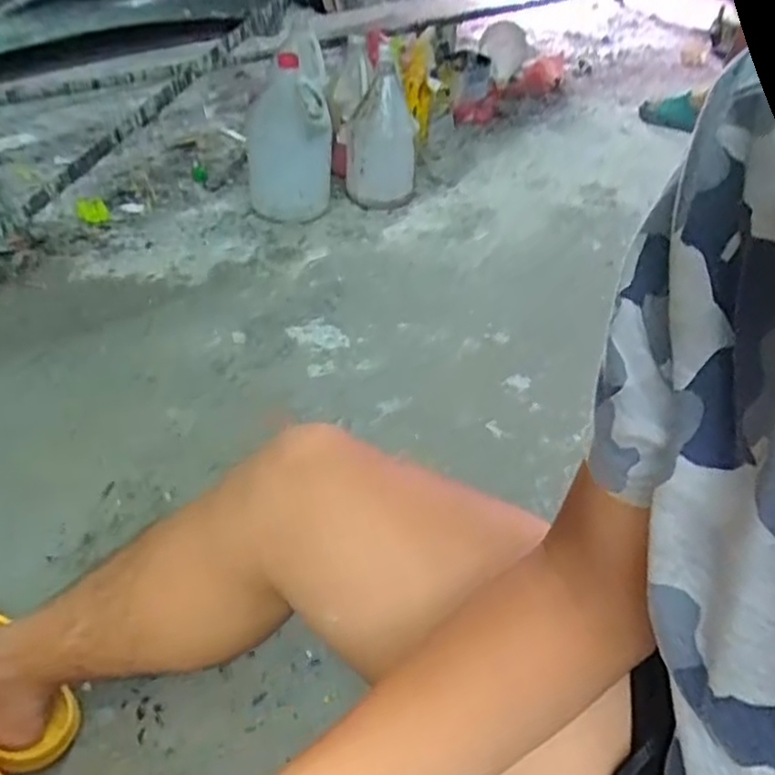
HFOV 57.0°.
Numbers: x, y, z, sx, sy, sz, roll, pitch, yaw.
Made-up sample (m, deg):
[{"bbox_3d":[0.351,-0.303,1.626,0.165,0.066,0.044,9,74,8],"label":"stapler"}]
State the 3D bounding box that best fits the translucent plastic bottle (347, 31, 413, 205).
[{"bbox_3d":[-0.009,-0.552,1.516,0.151,0.332,0.117,4,38,-3],"label":"translucent plastic bottle"}]

